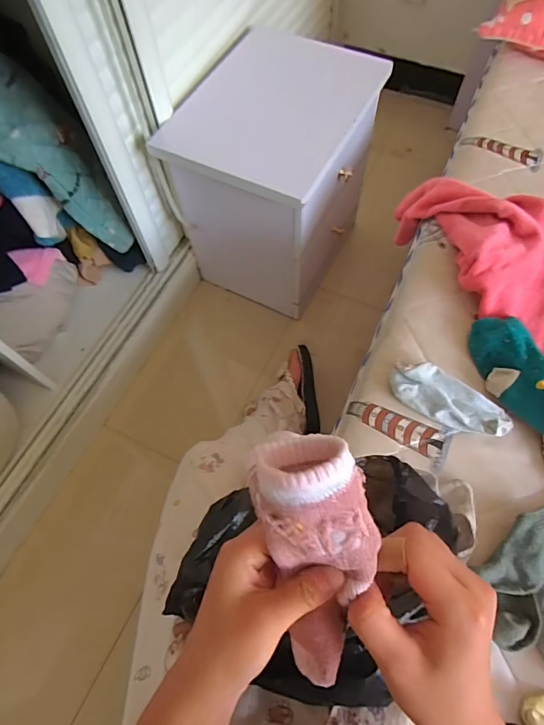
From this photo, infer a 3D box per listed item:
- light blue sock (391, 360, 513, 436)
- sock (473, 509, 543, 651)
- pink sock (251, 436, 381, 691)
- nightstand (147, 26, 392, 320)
[{"bbox_3d":[0.246,0.049,0.605,0.161,0.036,0.067,20,67,11],"label":"light blue sock"},{"bbox_3d":[0.298,0.243,0.506,0.156,0.023,0.081,-39,69,-15],"label":"sock"},{"bbox_3d":[0.027,0.121,0.254,0.061,0.042,0.166,-6,107,-1],"label":"pink sock"},{"bbox_3d":[0.016,-0.429,1.063,0.335,0.489,0.411,25,68,13],"label":"nightstand"}]

